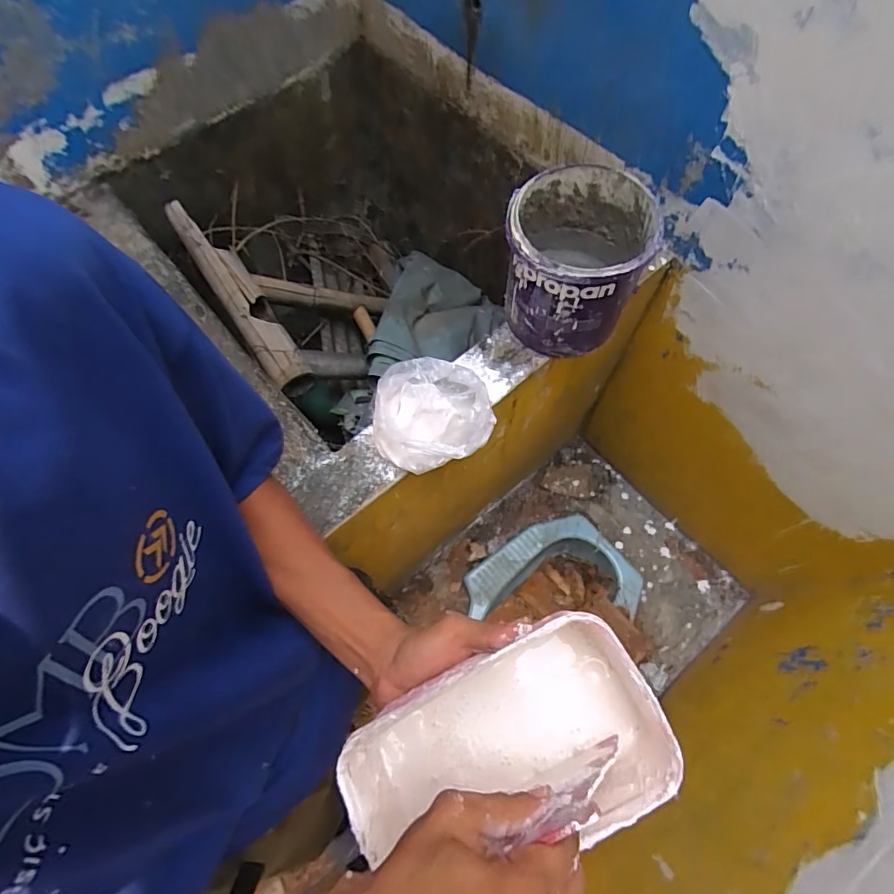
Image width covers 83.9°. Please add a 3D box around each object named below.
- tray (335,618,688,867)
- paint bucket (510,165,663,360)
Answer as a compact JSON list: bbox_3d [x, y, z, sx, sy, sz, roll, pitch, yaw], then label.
[{"bbox_3d":[0.033,0.181,0.317,0.187,0.084,0.106,-16,69,3],"label":"tray"},{"bbox_3d":[0.174,-0.253,0.690,0.179,0.182,0.181,0,69,1],"label":"paint bucket"}]

